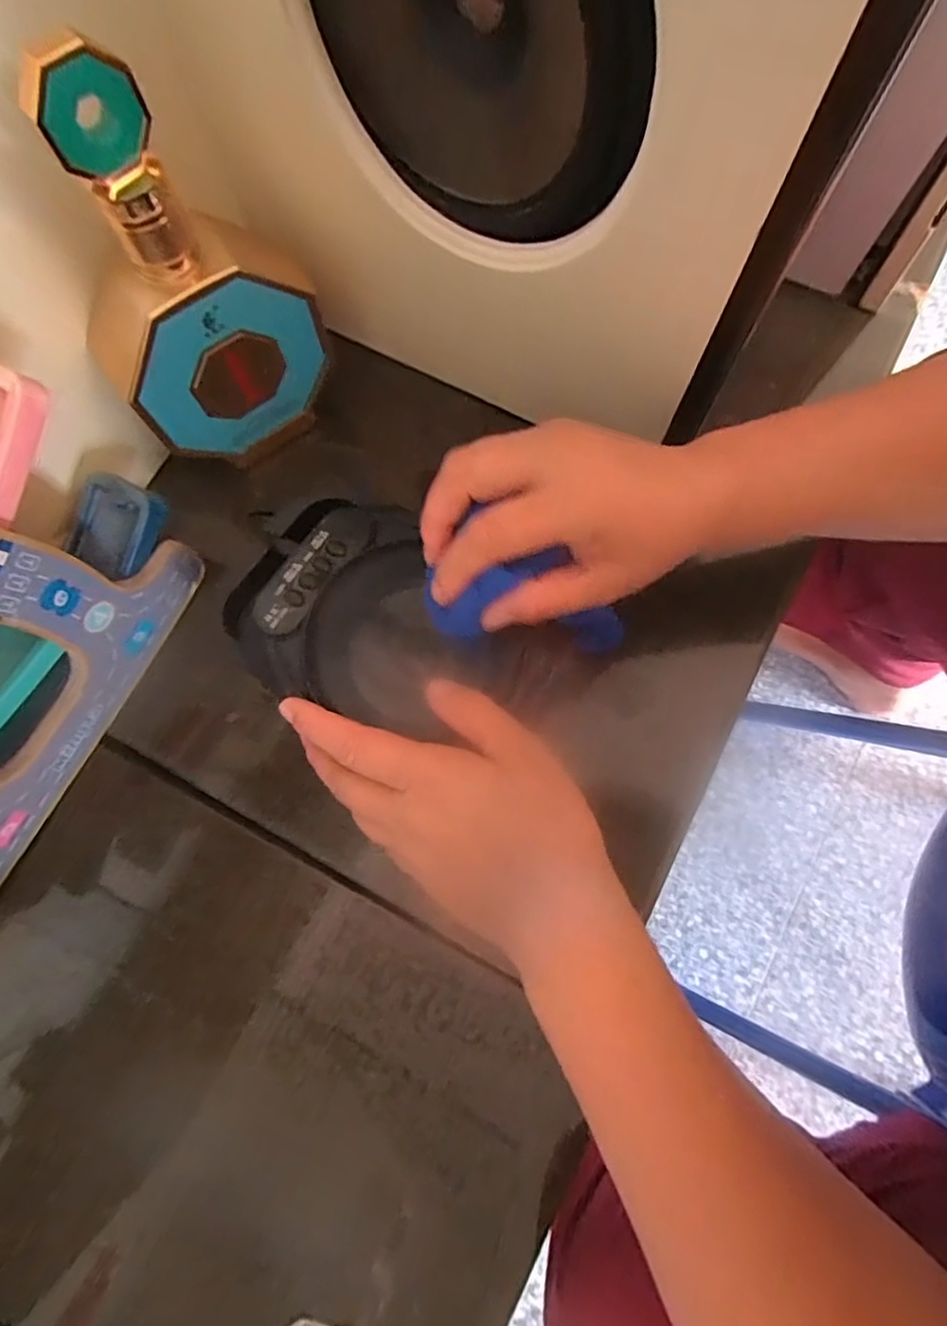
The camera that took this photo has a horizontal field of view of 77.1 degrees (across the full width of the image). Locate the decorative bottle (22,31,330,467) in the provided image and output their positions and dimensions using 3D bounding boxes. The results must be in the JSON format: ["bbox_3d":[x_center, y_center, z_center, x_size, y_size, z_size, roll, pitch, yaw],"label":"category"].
[{"bbox_3d":[-0.154,-0.198,0.329,0.121,0.219,0.042,-39,78,-7],"label":"decorative bottle"}]

